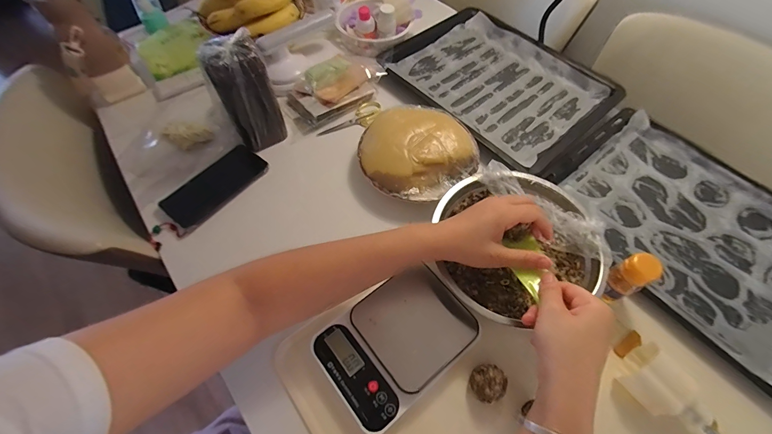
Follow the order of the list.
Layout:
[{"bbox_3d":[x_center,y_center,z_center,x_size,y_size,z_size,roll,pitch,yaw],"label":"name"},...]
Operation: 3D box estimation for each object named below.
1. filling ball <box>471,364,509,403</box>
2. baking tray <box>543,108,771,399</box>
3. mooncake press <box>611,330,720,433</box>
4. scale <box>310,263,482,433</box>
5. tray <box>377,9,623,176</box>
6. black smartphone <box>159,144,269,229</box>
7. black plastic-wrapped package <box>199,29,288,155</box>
[{"bbox_3d":[0.119,0.192,0.390,0.041,0.031,0.039,0,60,0],"label":"filling ball"},{"bbox_3d":[0.474,0.009,0.518,0.307,0.034,0.396,-34,65,-18],"label":"baking tray"},{"bbox_3d":[0.336,0.213,0.369,0.077,0.058,0.164,-29,64,-16],"label":"mooncake press"},{"bbox_3d":[0.011,0.150,0.415,0.178,0.039,0.130,-36,66,-19],"label":"scale"},{"bbox_3d":[0.220,-0.271,0.676,0.315,0.035,0.392,-38,66,-20],"label":"tray"},{"bbox_3d":[-0.279,-0.054,0.553,0.083,0.010,0.163,36,66,19],"label":"black smartphone"},{"bbox_3d":[-0.220,-0.187,0.541,0.081,0.181,0.062,-25,62,-13],"label":"black plastic-wrapped package"}]

